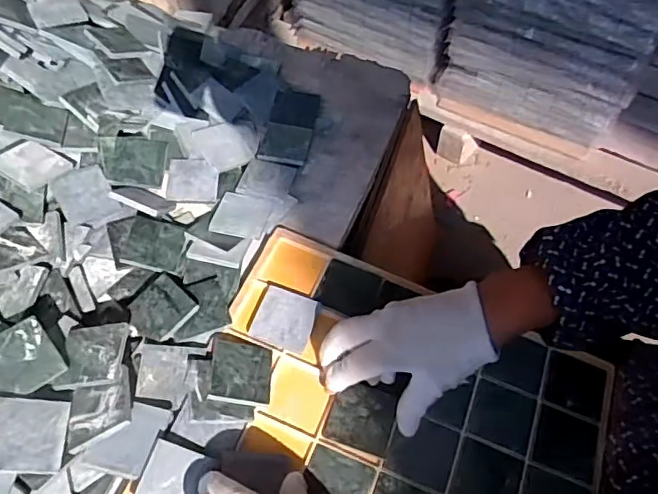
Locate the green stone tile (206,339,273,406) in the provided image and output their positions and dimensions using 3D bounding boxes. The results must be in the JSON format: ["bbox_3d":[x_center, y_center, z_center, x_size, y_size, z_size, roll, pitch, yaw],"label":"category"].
[{"bbox_3d":[-0.071,0.101,0.455,0.049,0.005,0.052,11,48,-17],"label":"green stone tile"}]

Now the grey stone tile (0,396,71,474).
[{"bbox_3d":[-0.215,0.134,0.403,0.049,0.007,0.050,11,57,-24],"label":"grey stone tile"}]

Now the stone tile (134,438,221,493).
[{"bbox_3d":[-0.109,0.167,0.398,0.046,0.009,0.050,23,69,-9],"label":"stone tile"}]

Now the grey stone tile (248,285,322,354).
[{"bbox_3d":[-0.038,0.060,0.488,0.049,0.006,0.049,15,57,10],"label":"grey stone tile"}]

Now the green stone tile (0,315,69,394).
[{"bbox_3d":[-0.234,0.085,0.425,0.050,0.004,0.050,-34,88,-23],"label":"green stone tile"}]

